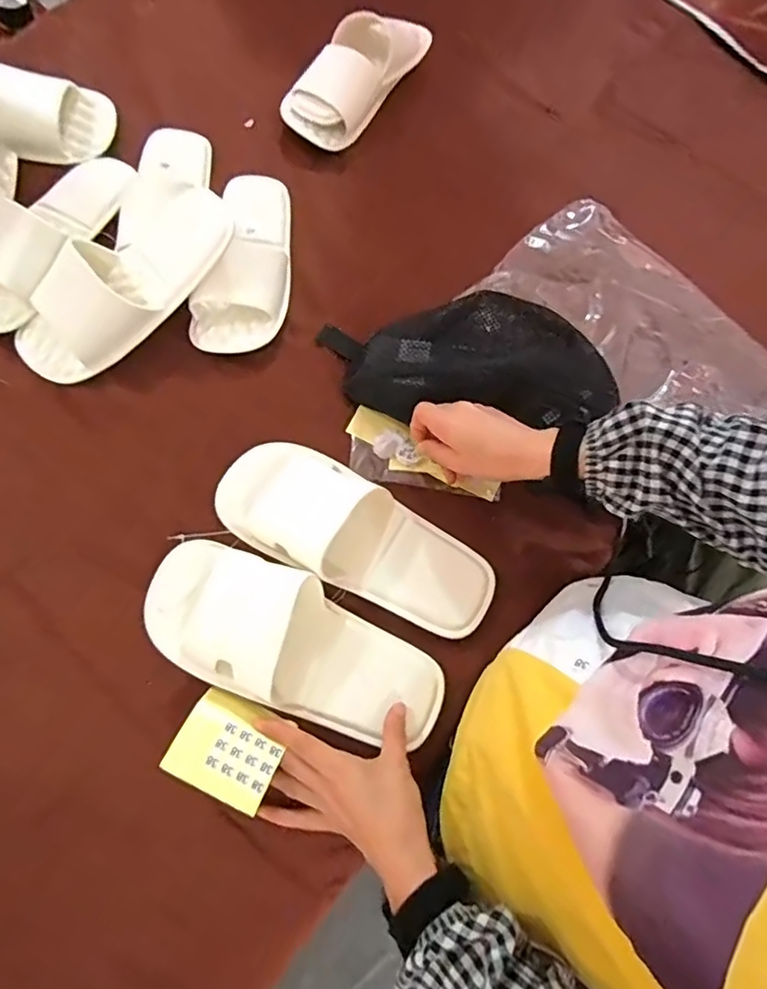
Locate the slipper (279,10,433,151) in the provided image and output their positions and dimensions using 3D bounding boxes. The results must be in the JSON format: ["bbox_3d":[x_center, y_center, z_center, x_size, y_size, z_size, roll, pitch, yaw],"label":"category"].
[{"bbox_3d":[-0.033,-0.537,0.694,0.095,0.062,0.231,32,73,8],"label":"slipper"}]

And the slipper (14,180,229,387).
[{"bbox_3d":[-0.264,-0.217,0.569,0.103,0.070,0.248,42,75,10],"label":"slipper"}]

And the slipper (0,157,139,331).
[{"bbox_3d":[-0.373,-0.290,0.592,0.111,0.055,0.254,24,72,5],"label":"slipper"}]

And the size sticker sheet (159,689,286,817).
[{"bbox_3d":[-0.127,0.208,0.458,0.084,0.009,0.074,23,54,8],"label":"size sticker sheet"}]

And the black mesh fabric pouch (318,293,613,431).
[{"bbox_3d":[0.083,-0.132,0.571,0.295,0.063,0.134,5,72,-1],"label":"black mesh fabric pouch"}]

